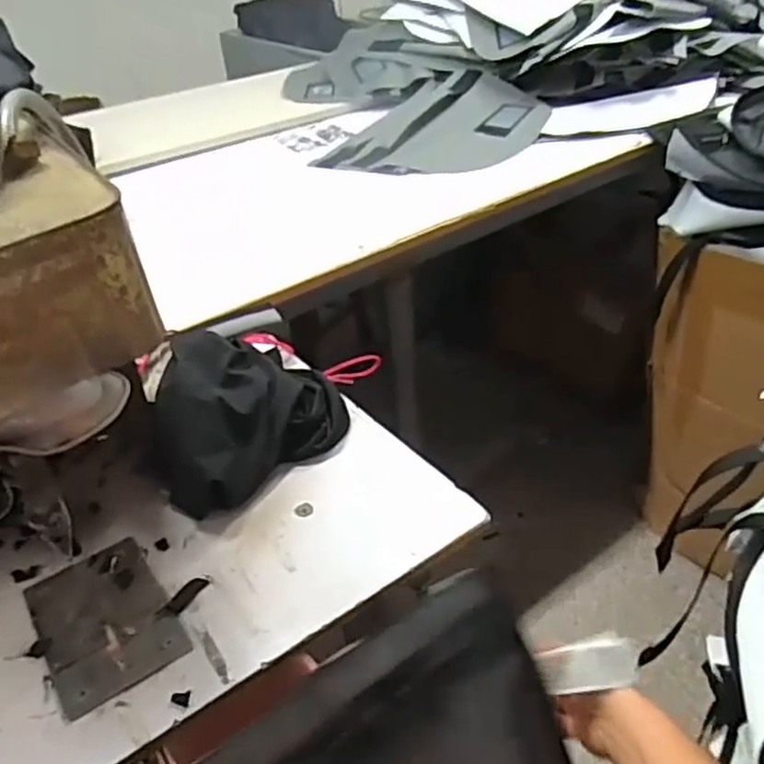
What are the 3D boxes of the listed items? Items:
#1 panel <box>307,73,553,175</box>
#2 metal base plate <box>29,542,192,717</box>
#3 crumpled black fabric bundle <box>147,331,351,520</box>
[{"bbox_3d":[0.111,-0.472,1.276,0.326,0.062,0.371,16,41,28],"label":"panel"},{"bbox_3d":[-0.219,0.186,0.554,0.093,0.004,0.141,-25,40,-24],"label":"metal base plate"},{"bbox_3d":[-0.137,0.024,0.687,0.196,0.097,0.140,-33,44,-32],"label":"crumpled black fabric bundle"}]

